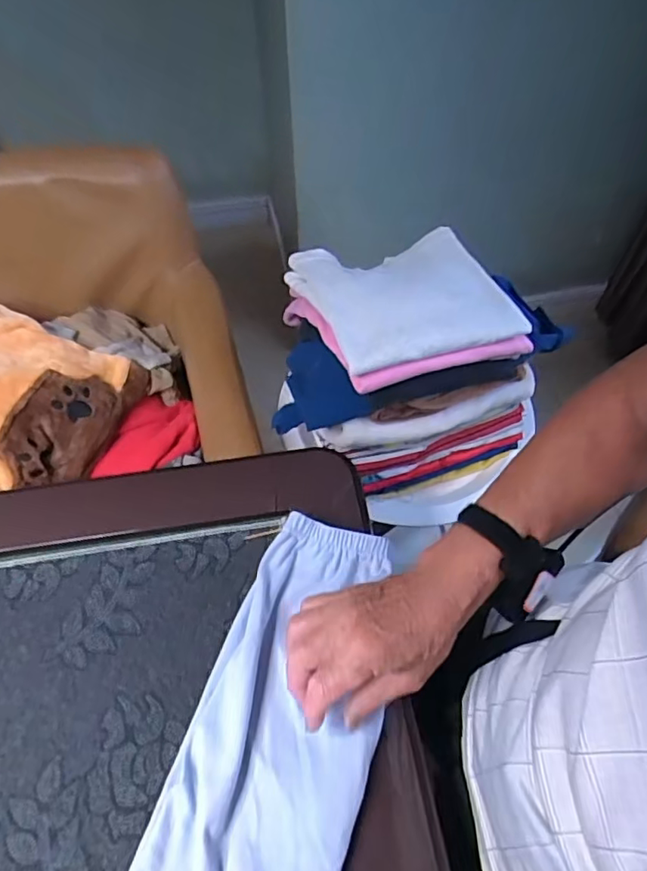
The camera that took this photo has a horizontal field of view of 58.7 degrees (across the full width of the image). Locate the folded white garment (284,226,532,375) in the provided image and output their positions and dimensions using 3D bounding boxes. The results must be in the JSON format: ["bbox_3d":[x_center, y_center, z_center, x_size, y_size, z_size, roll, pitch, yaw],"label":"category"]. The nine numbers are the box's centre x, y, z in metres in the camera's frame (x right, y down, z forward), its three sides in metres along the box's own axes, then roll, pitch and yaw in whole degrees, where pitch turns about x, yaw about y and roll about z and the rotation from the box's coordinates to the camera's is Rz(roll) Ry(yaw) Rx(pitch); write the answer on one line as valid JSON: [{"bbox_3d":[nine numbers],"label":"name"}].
[{"bbox_3d":[0.107,-0.178,0.727,0.247,0.030,0.214,-11,51,-17],"label":"folded white garment"}]

